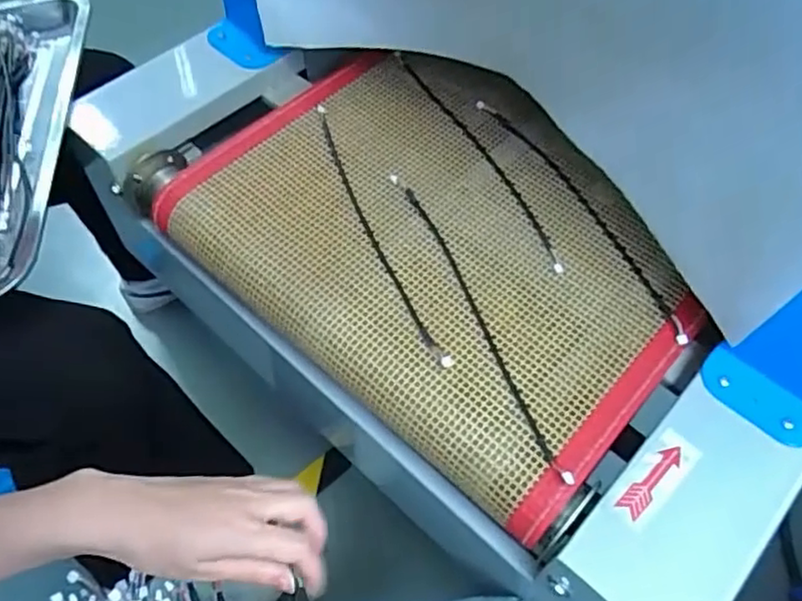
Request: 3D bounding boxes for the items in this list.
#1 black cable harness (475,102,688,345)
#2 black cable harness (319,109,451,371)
[{"bbox_3d":[0.148,-0.076,0.544,0.032,0.006,0.279,-17,58,-27],"label":"black cable harness"},{"bbox_3d":[-0.023,-0.061,0.523,0.015,0.007,0.280,-20,60,-11],"label":"black cable harness"}]

